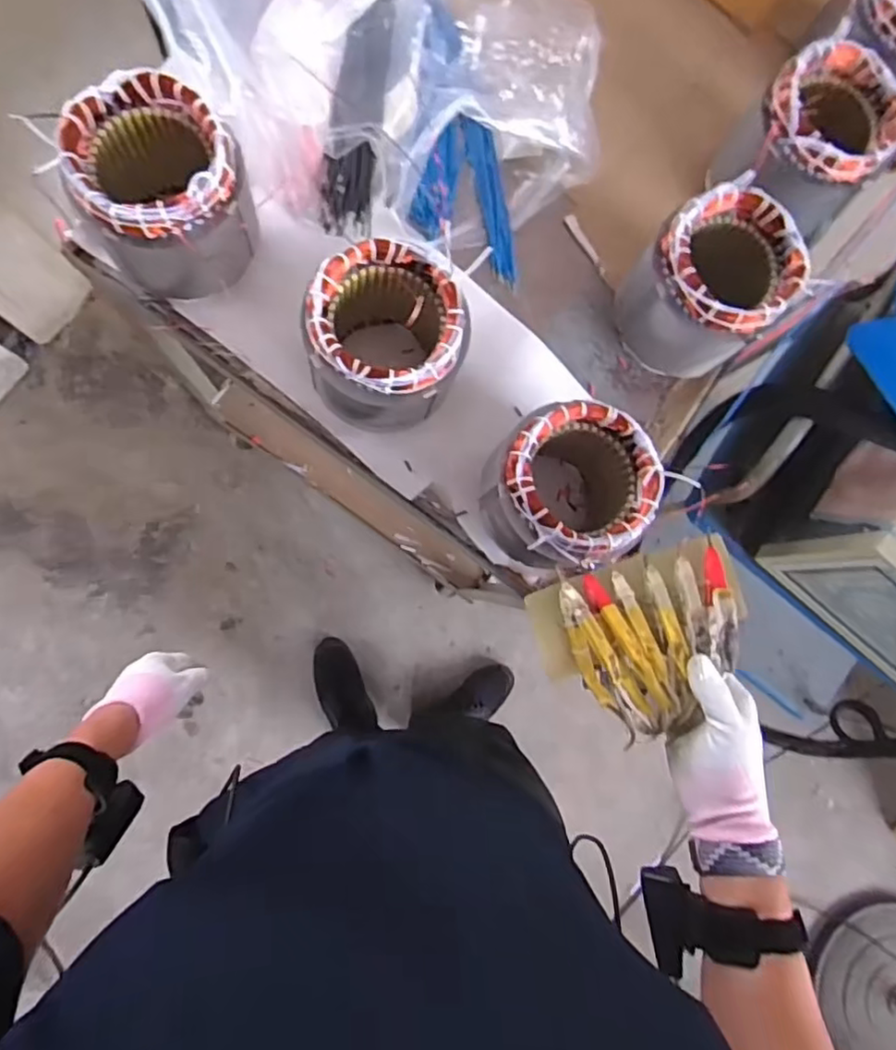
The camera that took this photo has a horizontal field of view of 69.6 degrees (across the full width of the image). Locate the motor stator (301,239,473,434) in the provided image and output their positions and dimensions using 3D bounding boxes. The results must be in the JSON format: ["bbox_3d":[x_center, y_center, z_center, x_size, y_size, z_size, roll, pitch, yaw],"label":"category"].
[{"bbox_3d":[-0.060,-0.181,0.649,0.139,0.171,0.149,1,84,-7],"label":"motor stator"}]

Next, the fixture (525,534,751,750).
[{"bbox_3d":[0.164,0.098,0.521,0.163,0.054,0.143,-10,86,-8],"label":"fixture"}]

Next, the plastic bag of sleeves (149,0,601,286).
[{"bbox_3d":[-0.038,-0.507,0.648,0.424,0.245,0.364,10,83,-6],"label":"plastic bag of sleeves"}]

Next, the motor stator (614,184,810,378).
[{"bbox_3d":[0.276,-0.256,0.698,0.133,0.144,0.137,1,84,-7],"label":"motor stator"}]

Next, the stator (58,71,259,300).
[{"bbox_3d":[-0.267,-0.320,0.620,0.137,0.140,0.134,1,84,-7],"label":"stator"}]

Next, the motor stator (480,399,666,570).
[{"bbox_3d":[0.116,-0.035,0.656,0.144,0.161,0.148,-3,85,-8],"label":"motor stator"}]

